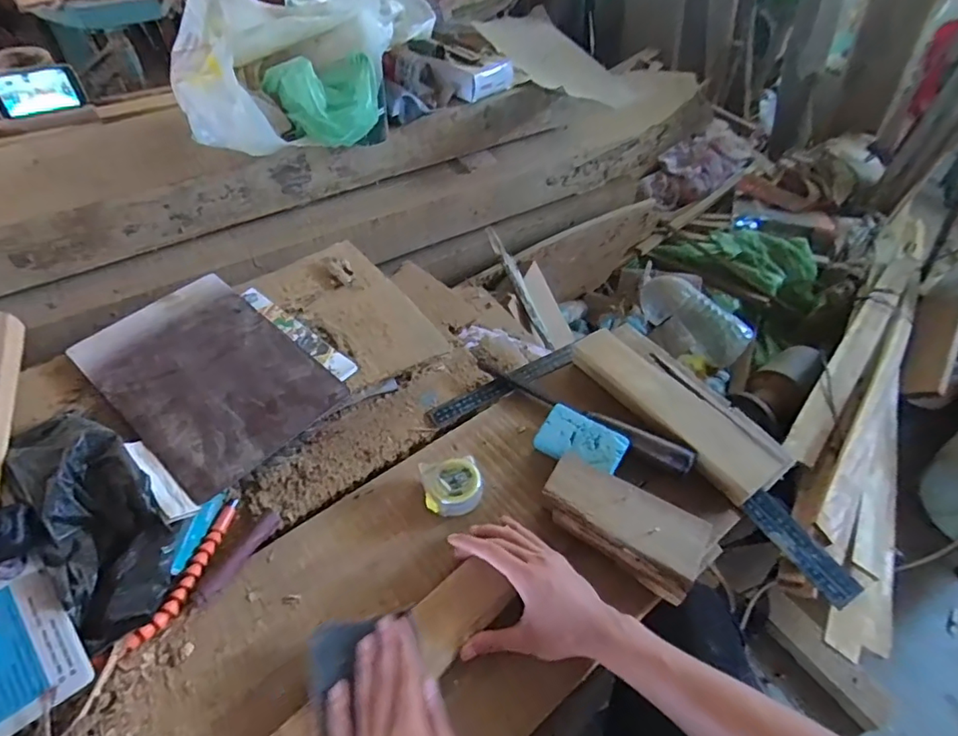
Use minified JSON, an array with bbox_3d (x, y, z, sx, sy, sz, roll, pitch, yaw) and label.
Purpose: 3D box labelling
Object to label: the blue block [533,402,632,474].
[{"bbox_3d":[0.126,0.092,0.653,0.102,0.023,0.064,28,72,19],"label":"blue block"}]

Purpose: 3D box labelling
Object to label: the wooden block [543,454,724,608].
[{"bbox_3d":[0.162,0.167,0.586,0.179,0.039,0.085,30,54,19],"label":"wooden block"}]

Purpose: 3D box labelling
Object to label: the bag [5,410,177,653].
[{"bbox_3d":[-0.387,0.138,0.534,0.103,0.058,0.252,-30,71,-26],"label":"bag"}]

